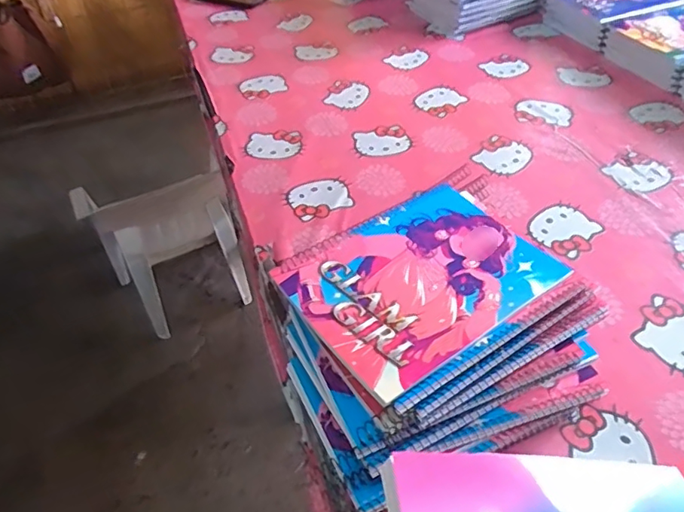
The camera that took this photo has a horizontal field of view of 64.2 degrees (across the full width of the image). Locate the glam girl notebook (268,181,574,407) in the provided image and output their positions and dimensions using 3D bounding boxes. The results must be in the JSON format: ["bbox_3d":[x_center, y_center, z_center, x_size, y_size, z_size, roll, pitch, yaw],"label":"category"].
[{"bbox_3d":[0.064,0.014,0.444,0.199,0.017,0.150,-33,51,-25],"label":"glam girl notebook"}]

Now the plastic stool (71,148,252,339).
[{"bbox_3d":[-0.489,-0.047,1.527,0.363,0.513,0.307,-23,48,-18],"label":"plastic stool"}]

